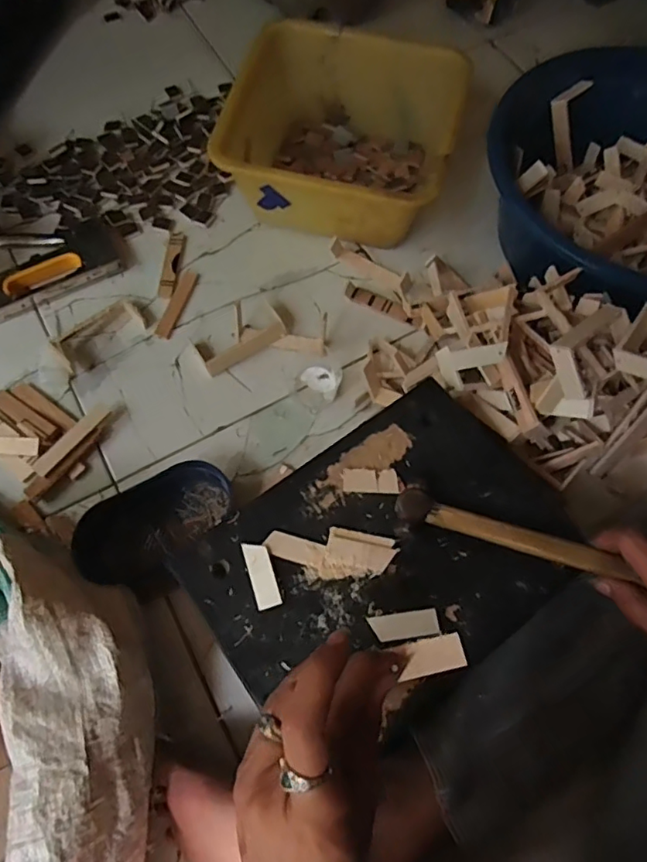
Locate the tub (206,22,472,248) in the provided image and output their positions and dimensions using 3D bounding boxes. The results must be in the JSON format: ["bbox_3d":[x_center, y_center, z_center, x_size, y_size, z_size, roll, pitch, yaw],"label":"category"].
[{"bbox_3d":[0.027,-0.368,0.718,0.257,0.130,0.249,15,67,5],"label":"tub"}]

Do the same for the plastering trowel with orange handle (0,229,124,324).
[{"bbox_3d":[-0.346,-0.201,0.703,0.174,0.022,0.074,-29,71,-13],"label":"plastering trowel with orange handle"}]

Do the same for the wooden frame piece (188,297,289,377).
[{"bbox_3d":[-0.098,-0.116,0.667,0.113,0.020,0.061,-28,70,-12],"label":"wooden frame piece"}]

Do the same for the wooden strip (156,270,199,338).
[{"bbox_3d":[-0.182,-0.161,0.701,0.019,0.004,0.100,16,67,5],"label":"wooden strip"}]

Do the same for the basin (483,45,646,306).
[{"bbox_3d":[0.347,-0.296,0.667,0.322,0.160,0.327,1,67,-1],"label":"basin"}]

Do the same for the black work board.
[{"bbox_3d":[0.051,0.095,0.444,0.283,0.028,0.198,-33,72,-14],"label":"black work board"}]

